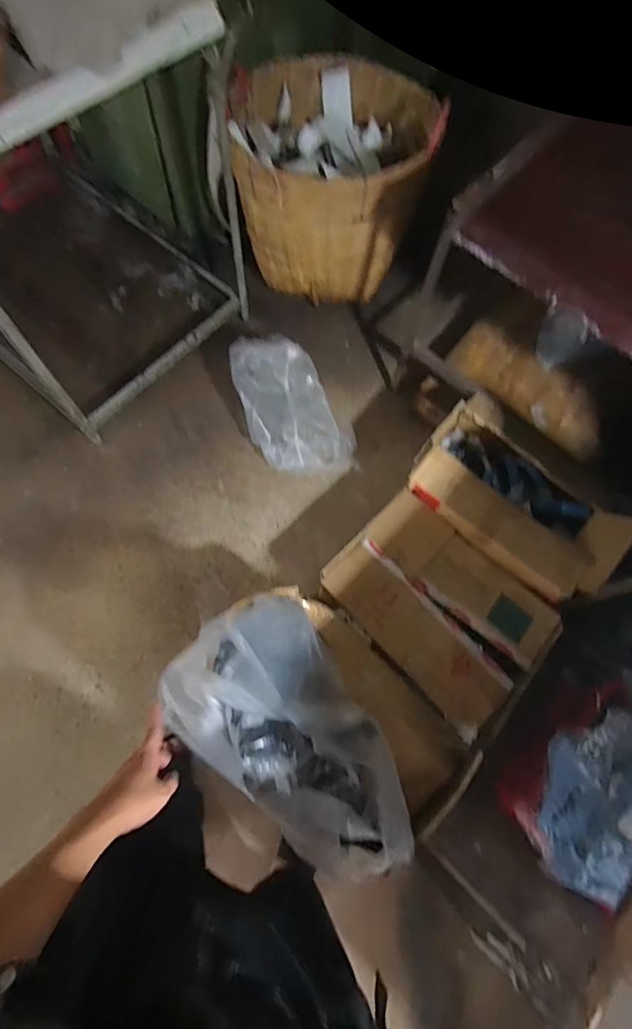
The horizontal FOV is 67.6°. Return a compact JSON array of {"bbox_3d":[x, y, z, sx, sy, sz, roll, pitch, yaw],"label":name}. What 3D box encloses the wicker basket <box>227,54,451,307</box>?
[{"bbox_3d":[0.067,-1.121,1.587,0.624,0.460,0.584,-6,70,-5],"label":"wicker basket"}]

